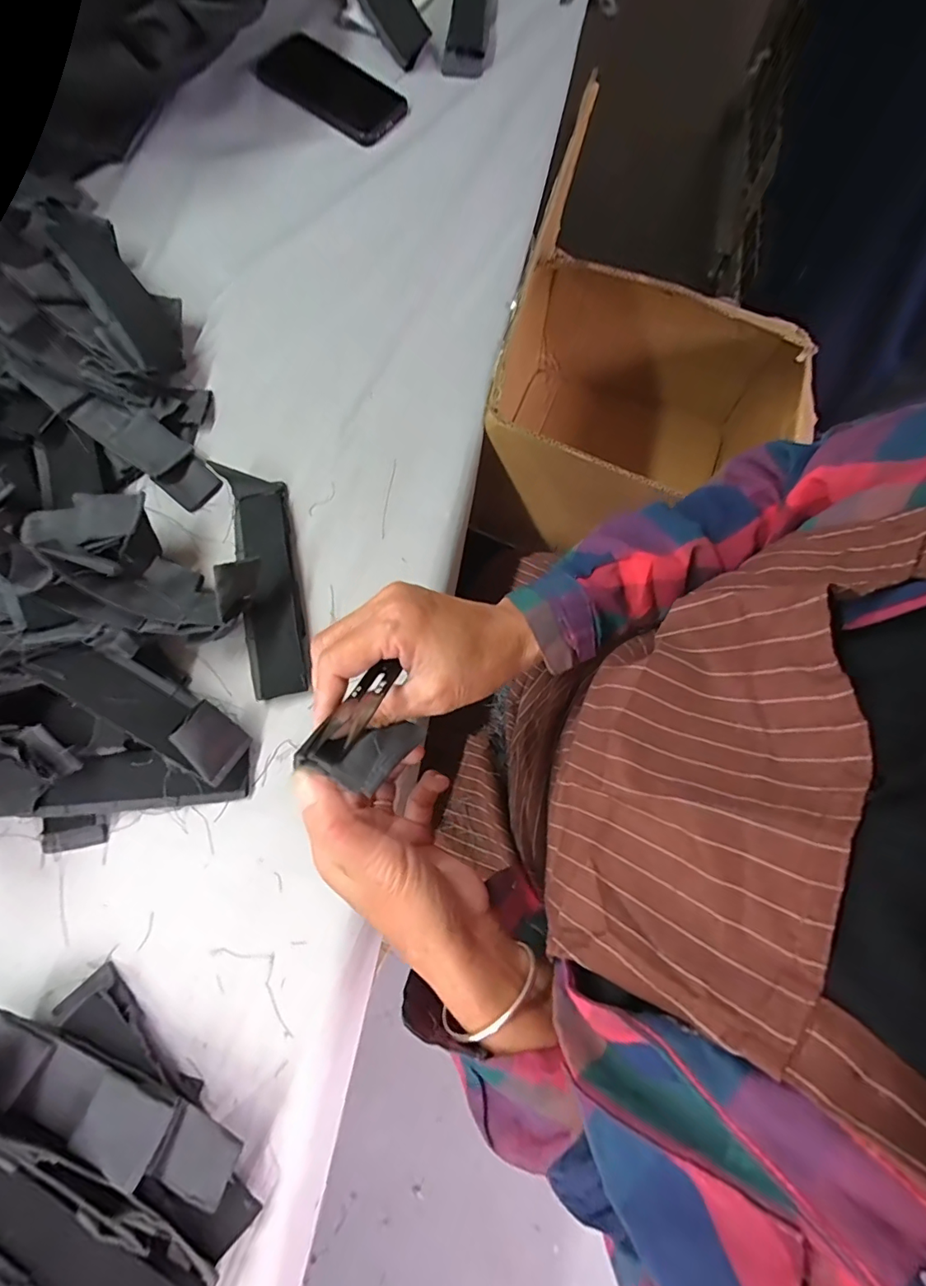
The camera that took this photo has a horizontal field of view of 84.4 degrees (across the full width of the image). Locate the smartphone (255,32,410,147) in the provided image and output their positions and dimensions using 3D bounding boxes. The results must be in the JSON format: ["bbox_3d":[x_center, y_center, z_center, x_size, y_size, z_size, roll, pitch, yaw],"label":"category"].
[{"bbox_3d":[-0.147,-0.615,0.562,0.179,0.014,0.081,39,80,9],"label":"smartphone"}]

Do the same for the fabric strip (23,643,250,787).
[{"bbox_3d":[-0.240,0.047,0.385,0.155,0.034,0.047,33,79,-6],"label":"fabric strip"}]

